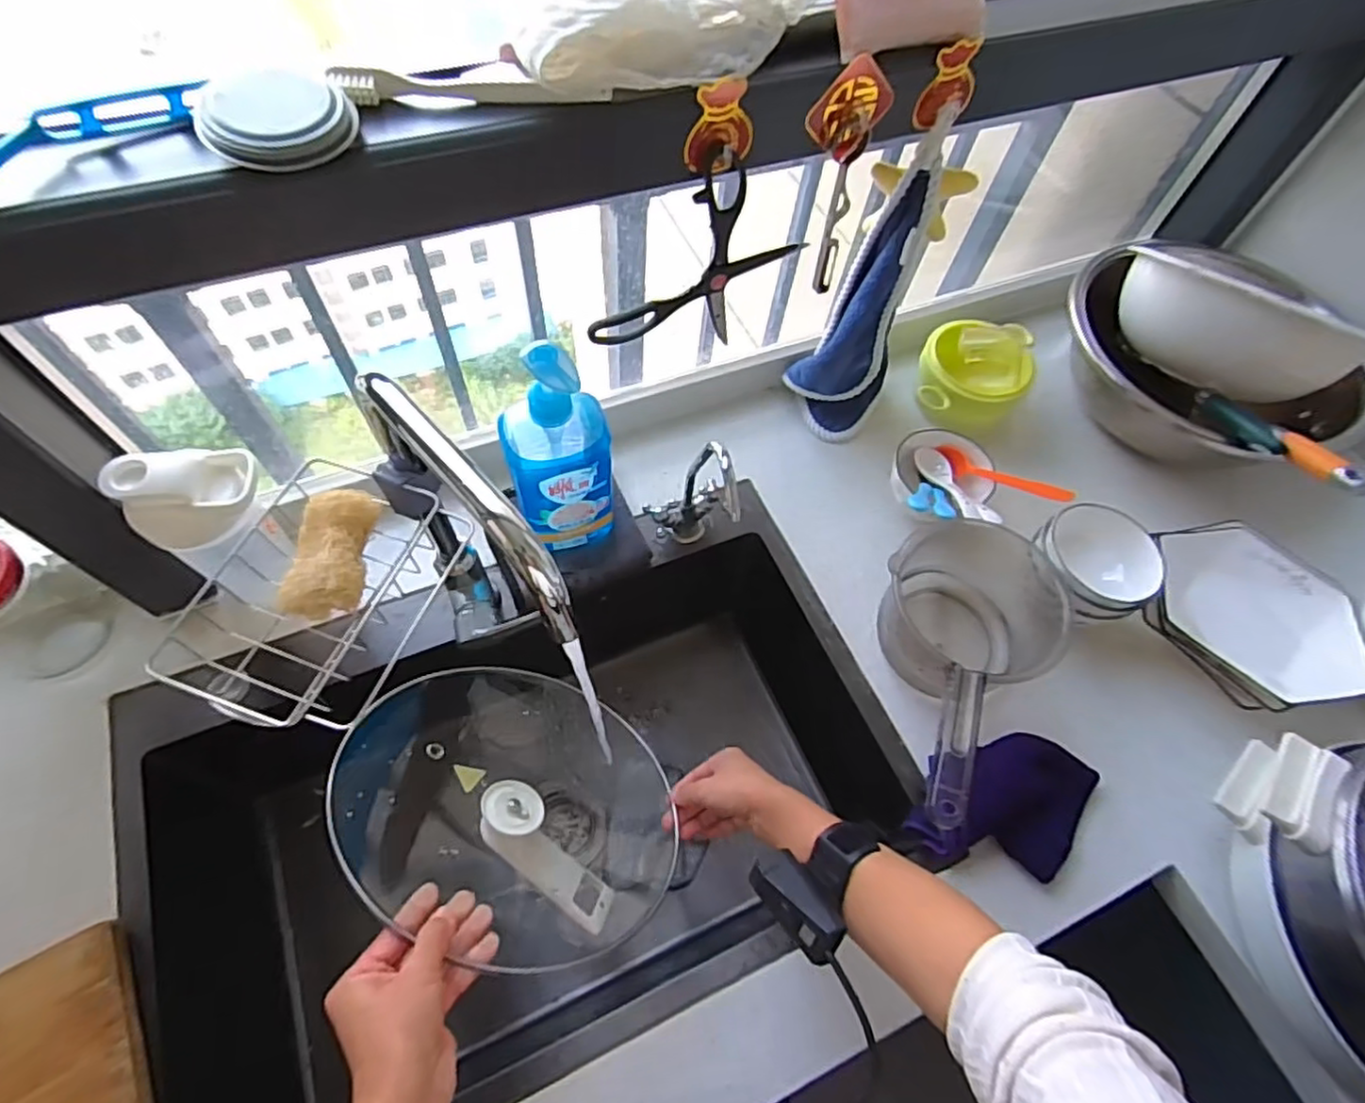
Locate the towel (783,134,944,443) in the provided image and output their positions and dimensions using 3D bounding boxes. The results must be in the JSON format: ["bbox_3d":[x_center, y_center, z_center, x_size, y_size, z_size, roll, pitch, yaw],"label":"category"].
[{"bbox_3d":[0.191,-0.259,0.708,0.106,0.323,0.090,27,63,10],"label":"towel"}]

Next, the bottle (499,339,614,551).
[{"bbox_3d":[-0.115,-0.092,0.606,0.089,0.249,0.071,-20,64,-14],"label":"bottle"}]

